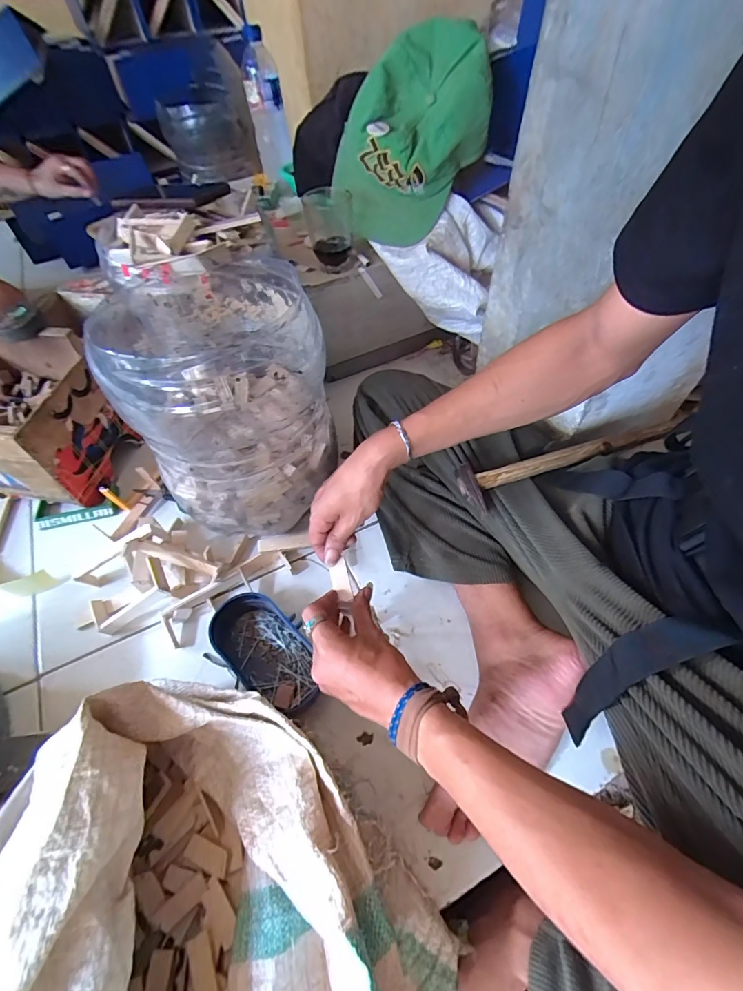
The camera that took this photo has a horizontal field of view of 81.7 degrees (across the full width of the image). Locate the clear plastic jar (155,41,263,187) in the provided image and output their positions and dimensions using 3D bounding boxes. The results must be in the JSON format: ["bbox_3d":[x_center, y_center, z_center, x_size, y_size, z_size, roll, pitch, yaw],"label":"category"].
[{"bbox_3d":[-0.392,-0.897,1.033,0.209,0.208,0.216,-13,54,-7],"label":"clear plastic jar"}]

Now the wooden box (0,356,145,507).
[{"bbox_3d":[-0.499,-0.098,0.642,0.166,0.152,0.168,5,54,7],"label":"wooden box"}]

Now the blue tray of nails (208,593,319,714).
[{"bbox_3d":[-0.128,0.183,0.518,0.159,0.039,0.089,28,59,21],"label":"blue tray of nails"}]

